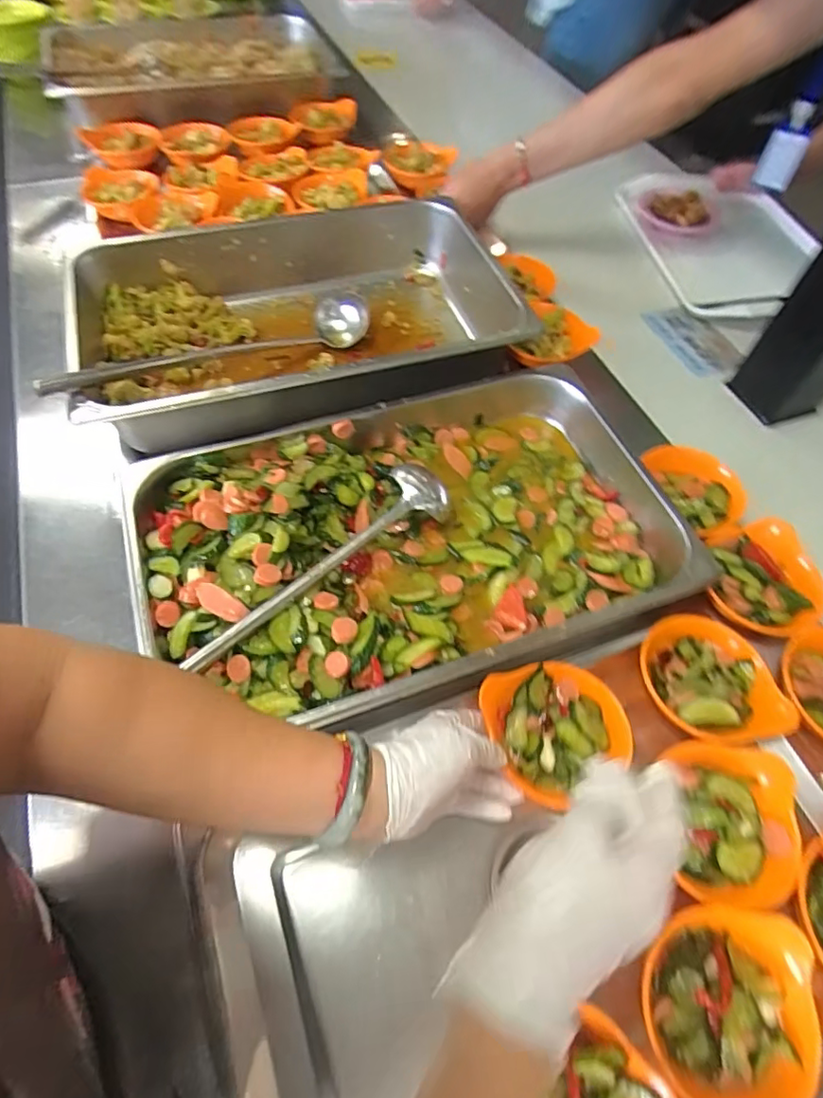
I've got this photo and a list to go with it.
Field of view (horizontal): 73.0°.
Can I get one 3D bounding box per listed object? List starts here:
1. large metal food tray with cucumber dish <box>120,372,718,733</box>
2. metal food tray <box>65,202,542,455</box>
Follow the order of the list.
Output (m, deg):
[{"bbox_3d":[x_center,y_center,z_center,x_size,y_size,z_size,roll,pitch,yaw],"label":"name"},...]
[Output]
[{"bbox_3d":[0.011,-0.015,0.575,0.545,0.066,0.325,-16,60,-12],"label":"large metal food tray with cucumber dish"},{"bbox_3d":[-0.139,-0.300,0.733,0.542,0.116,0.334,-12,60,-10],"label":"metal food tray"}]

